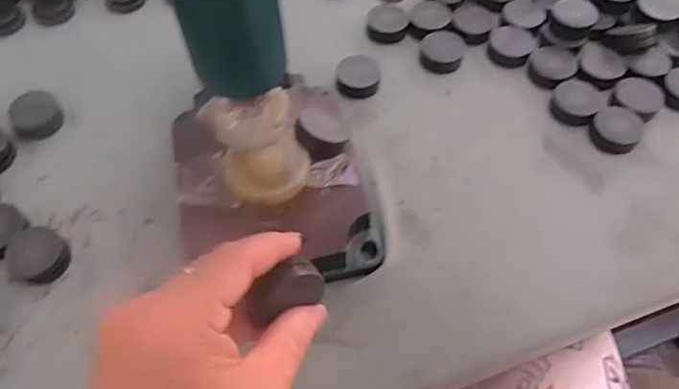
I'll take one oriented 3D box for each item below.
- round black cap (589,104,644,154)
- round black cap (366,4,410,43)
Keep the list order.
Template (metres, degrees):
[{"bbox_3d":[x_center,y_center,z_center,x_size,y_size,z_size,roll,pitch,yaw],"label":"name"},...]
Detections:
[{"bbox_3d":[0.193,-0.045,0.386,0.033,0.014,0.032,0,61,-1],"label":"round black cap"},{"bbox_3d":[0.039,-0.137,0.441,0.032,0.009,0.032,0,61,-1],"label":"round black cap"}]

